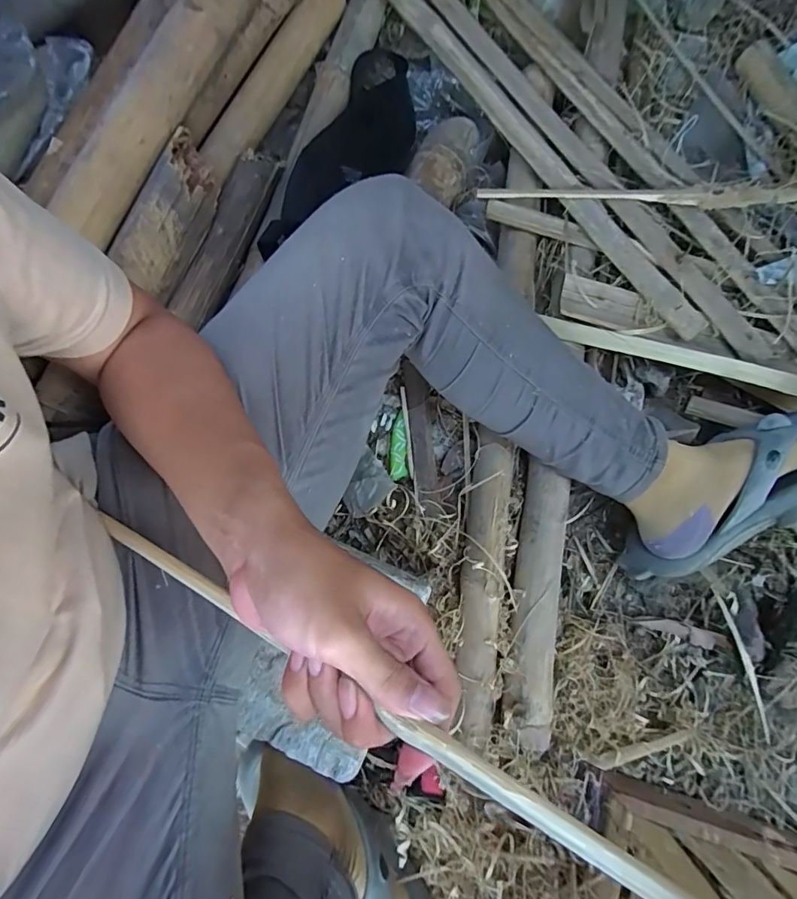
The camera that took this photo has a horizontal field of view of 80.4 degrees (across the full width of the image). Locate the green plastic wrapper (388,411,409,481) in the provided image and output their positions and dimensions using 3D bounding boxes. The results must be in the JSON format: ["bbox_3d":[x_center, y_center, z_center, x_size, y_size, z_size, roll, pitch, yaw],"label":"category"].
[{"bbox_3d":[-0.001,-0.005,0.599,0.023,0.009,0.084,-2,79,-2],"label":"green plastic wrapper"}]

